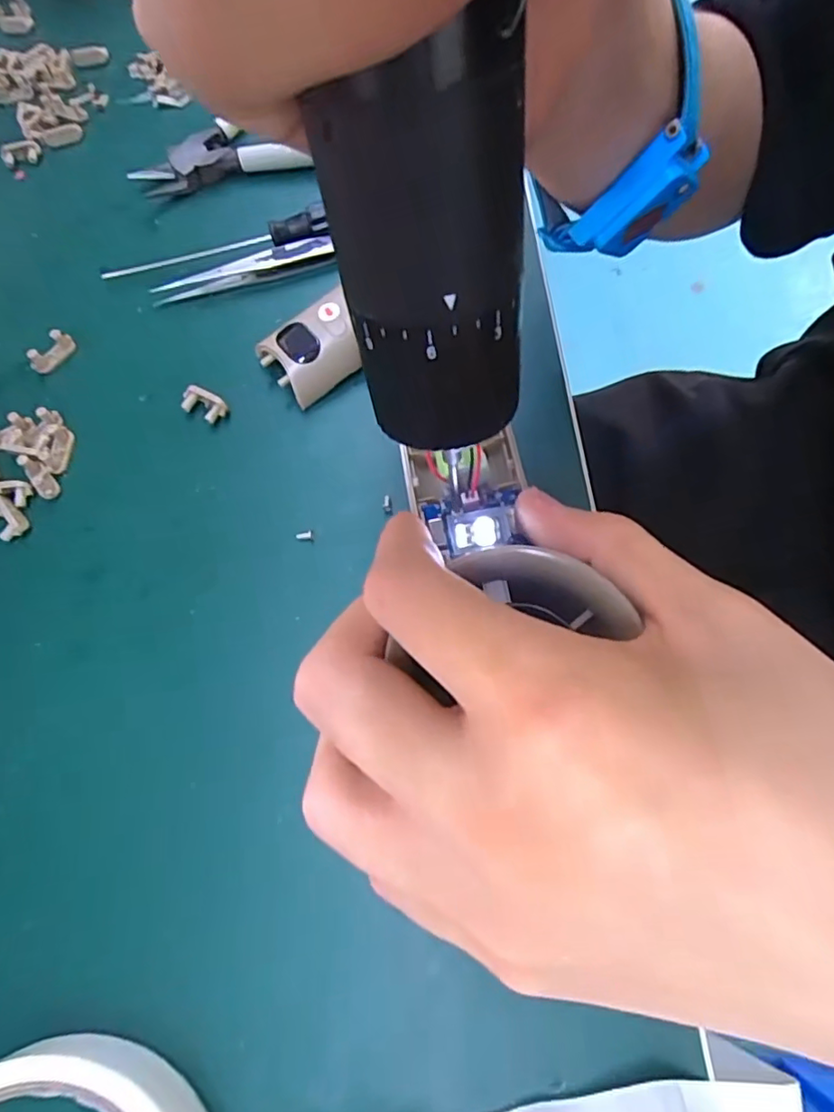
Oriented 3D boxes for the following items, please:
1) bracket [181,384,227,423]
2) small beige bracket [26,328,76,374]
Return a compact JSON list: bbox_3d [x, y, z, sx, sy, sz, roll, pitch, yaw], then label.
[{"bbox_3d":[-0.083,-0.058,0.225,0.018,0.007,0.009,28,72,16],"label":"bracket"},{"bbox_3d":[-0.151,-0.084,0.240,0.006,0.010,0.019,35,75,18],"label":"small beige bracket"}]

